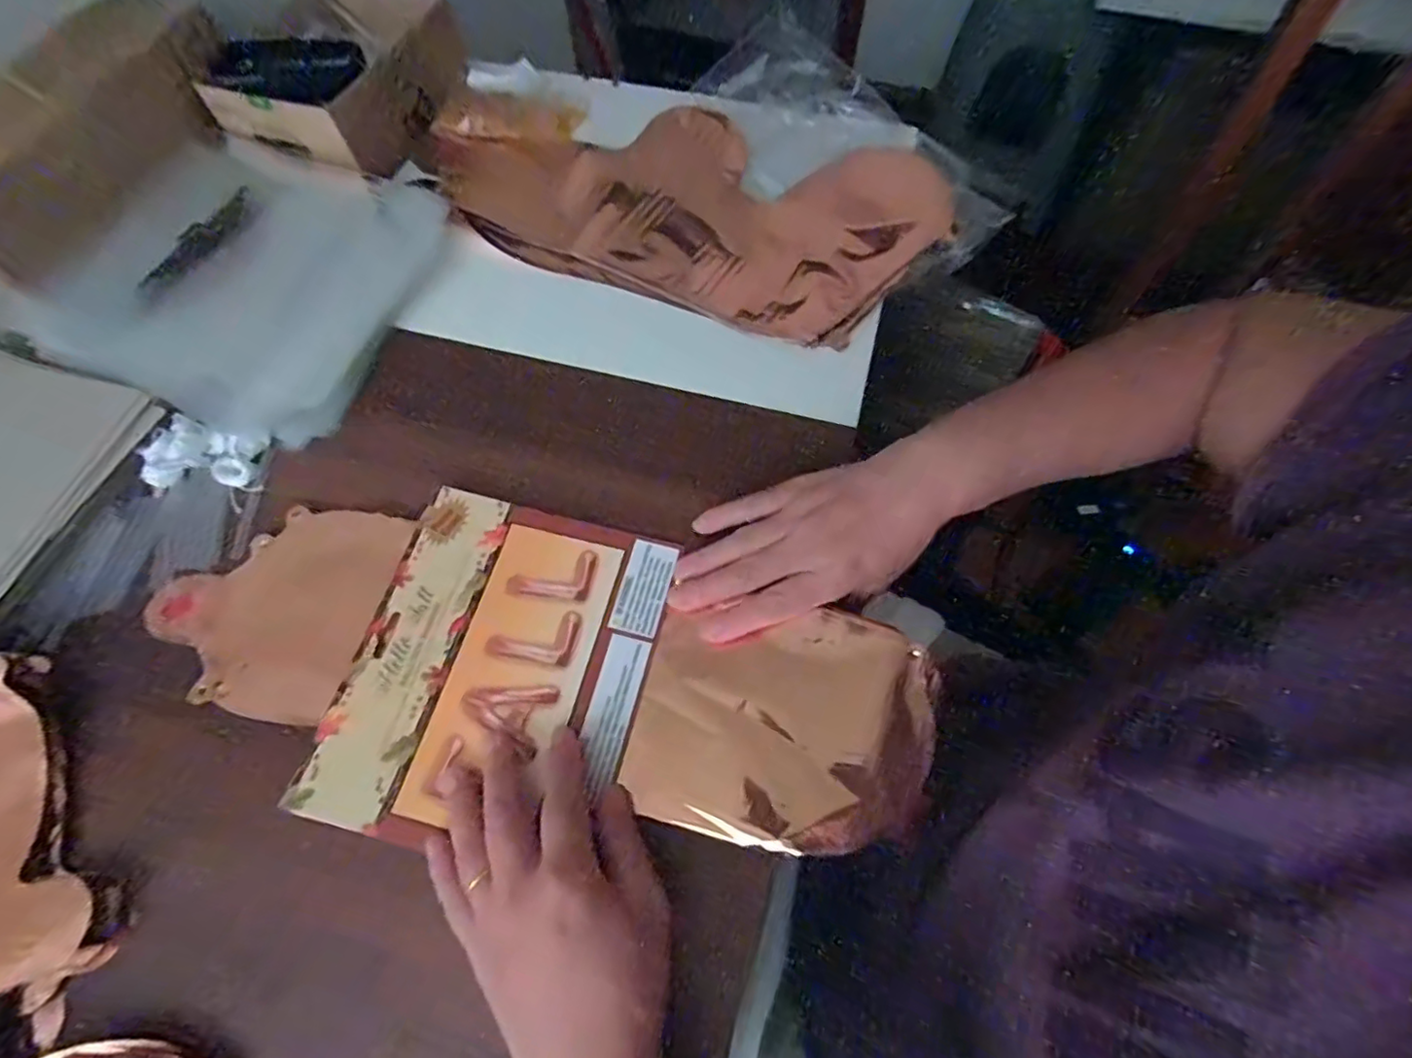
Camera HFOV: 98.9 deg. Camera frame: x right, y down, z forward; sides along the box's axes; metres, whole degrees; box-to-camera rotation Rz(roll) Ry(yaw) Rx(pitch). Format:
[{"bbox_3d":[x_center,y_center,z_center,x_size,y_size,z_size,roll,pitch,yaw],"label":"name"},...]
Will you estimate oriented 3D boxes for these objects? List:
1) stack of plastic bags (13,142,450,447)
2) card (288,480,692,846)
[{"bbox_3d":[-0.331,-0.185,0.441,0.209,0.029,0.221,17,66,7],"label":"stack of plastic bags"},{"bbox_3d":[-0.115,0.075,0.339,0.159,0.008,0.188,13,66,5],"label":"card"}]

